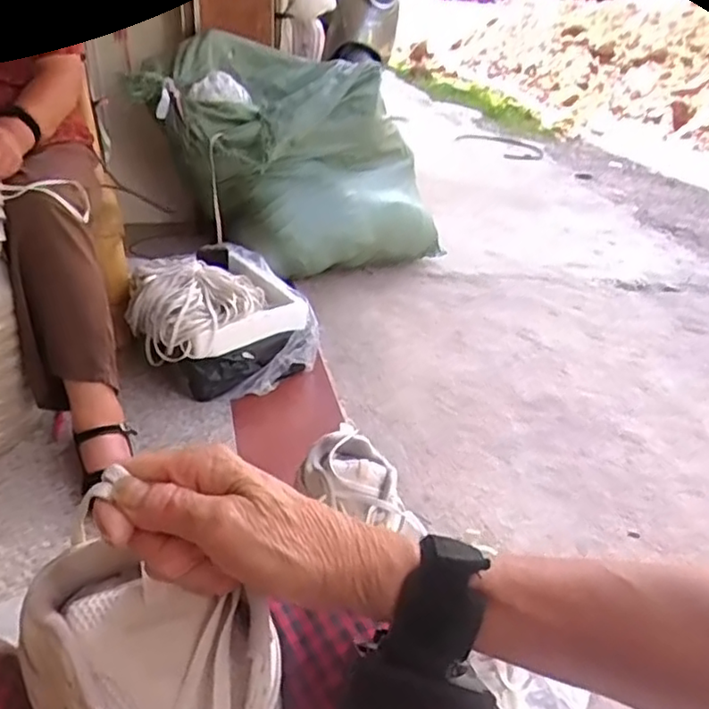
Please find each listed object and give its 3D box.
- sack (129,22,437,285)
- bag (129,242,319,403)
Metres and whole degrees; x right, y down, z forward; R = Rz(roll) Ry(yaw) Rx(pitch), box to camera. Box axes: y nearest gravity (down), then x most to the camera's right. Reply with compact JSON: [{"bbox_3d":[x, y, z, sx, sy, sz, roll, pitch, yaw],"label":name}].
[{"bbox_3d":[-0.146,-0.529,1.791,0.785,0.512,0.423,-20,39,-36],"label":"sack"},{"bbox_3d":[-0.298,-0.082,1.388,0.334,0.221,0.339,-14,36,-29],"label":"bag"}]

